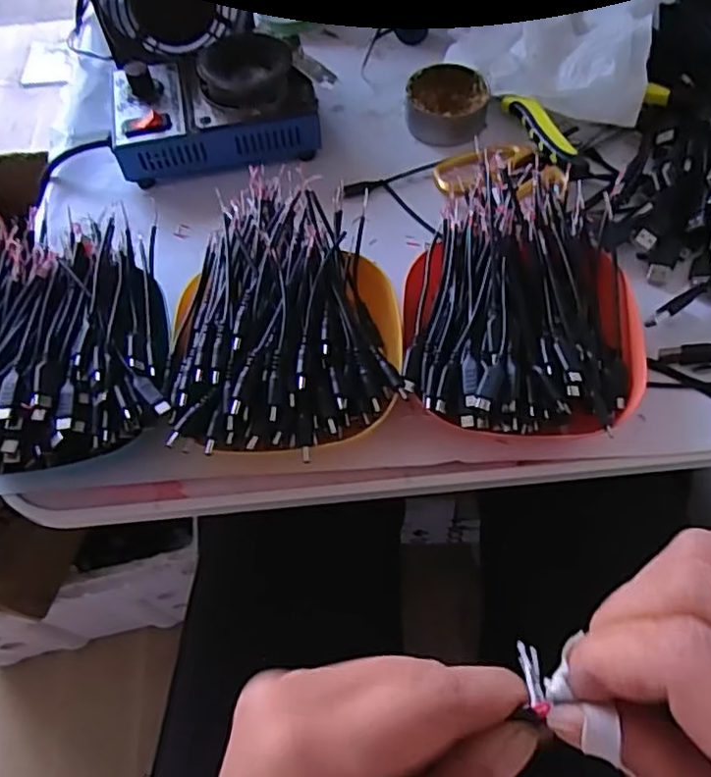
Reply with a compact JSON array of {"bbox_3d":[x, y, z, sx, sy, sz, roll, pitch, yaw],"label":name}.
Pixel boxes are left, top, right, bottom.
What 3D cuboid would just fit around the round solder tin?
[{"bbox_3d":[0.072,-0.222,0.503,0.062,0.024,0.065,-1,62,2],"label":"round solder tin"}]

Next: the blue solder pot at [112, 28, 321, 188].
[{"bbox_3d":[-0.106,-0.215,0.483,0.149,0.053,0.085,-9,62,-2],"label":"blue solder pot"}]

